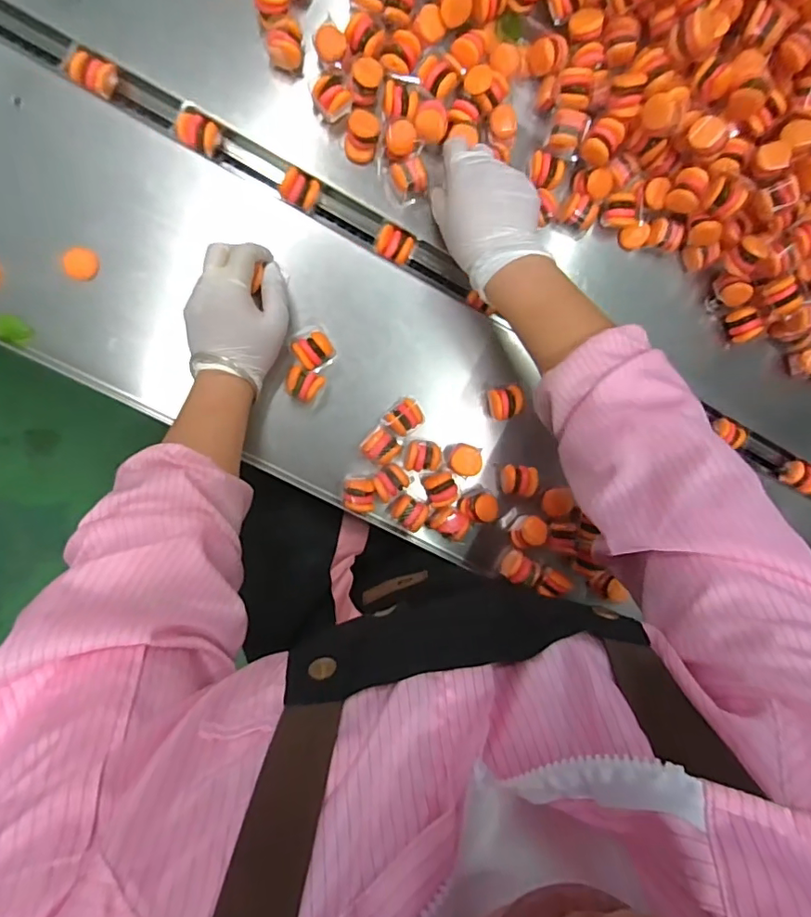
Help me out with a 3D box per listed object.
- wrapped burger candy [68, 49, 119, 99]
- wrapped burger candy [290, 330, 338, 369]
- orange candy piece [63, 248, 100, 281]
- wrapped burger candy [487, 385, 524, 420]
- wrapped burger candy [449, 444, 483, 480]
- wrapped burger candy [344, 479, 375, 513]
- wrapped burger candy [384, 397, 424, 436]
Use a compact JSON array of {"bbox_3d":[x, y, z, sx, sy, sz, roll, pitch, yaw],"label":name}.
[{"bbox_3d":[-0.280,-0.342,0.478,0.035,0.020,0.028,24,88,-3],"label":"wrapped burger candy"},{"bbox_3d":[-0.086,-0.101,0.503,0.035,0.031,0.031,-30,91,-4],"label":"wrapped burger candy"},{"bbox_3d":[-0.289,-0.174,0.477,0.029,0.005,0.027,0,89,-4],"label":"orange candy piece"},{"bbox_3d":[0.097,-0.054,0.524,0.033,0.029,0.031,-10,89,-4],"label":"wrapped burger candy"},{"bbox_3d":[0.057,0.002,0.521,0.028,0.036,0.031,14,88,-3],"label":"wrapped burger candy"},{"bbox_3d":[-0.045,0.036,0.519,0.028,0.037,0.031,1,89,-4],"label":"wrapped burger candy"},{"bbox_3d":[-0.002,-0.039,0.522,0.035,0.039,0.028,-36,91,-4],"label":"wrapped burger candy"}]

